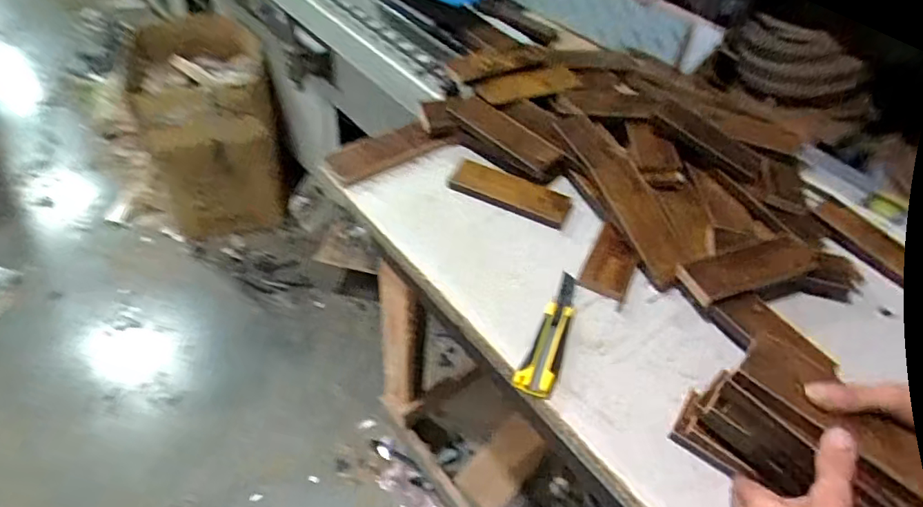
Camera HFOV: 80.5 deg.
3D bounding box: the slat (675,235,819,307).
[{"bbox_3d":[0.368,0.016,0.692,0.201,0.015,0.064,-16,51,-19],"label":"slat"}]

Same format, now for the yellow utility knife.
[{"bbox_3d":[0.109,0.087,0.632,0.040,0.013,0.174,21,49,13],"label":"yellow utility knife"}]

